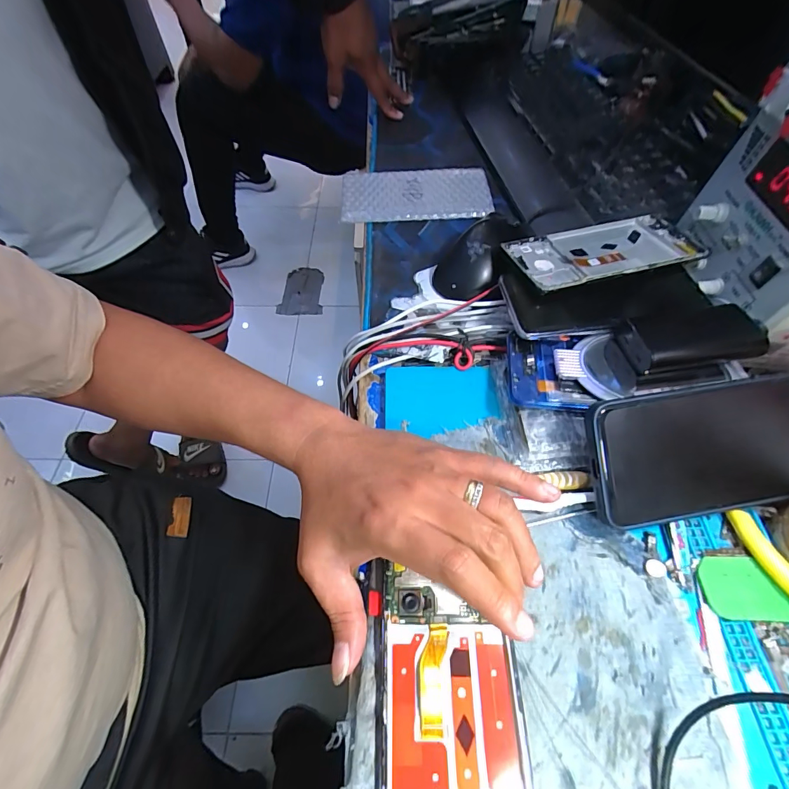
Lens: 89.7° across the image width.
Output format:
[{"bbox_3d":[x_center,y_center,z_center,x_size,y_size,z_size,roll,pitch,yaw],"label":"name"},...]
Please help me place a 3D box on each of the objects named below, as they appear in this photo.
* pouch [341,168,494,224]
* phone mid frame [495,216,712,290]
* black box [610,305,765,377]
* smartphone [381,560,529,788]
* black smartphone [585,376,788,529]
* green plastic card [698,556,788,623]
[{"bbox_3d":[0.025,-0.238,0.467,0.171,0.013,0.095,-2,57,-1],"label":"pouch"},{"bbox_3d":[0.188,-0.126,0.351,0.165,0.008,0.074,-15,50,-11],"label":"phone mid frame"},{"bbox_3d":[0.218,-0.043,0.294,0.098,0.020,0.051,-6,58,-4],"label":"black box"},{"bbox_3d":[0.030,0.170,0.205,0.071,0.007,0.138,-1,57,0],"label":"smartphone"},{"bbox_3d":[0.204,0.035,0.255,0.161,0.007,0.079,-7,89,-7],"label":"black smartphone"},{"bbox_3d":[0.212,0.117,0.239,0.050,0.006,0.035,0,57,1],"label":"green plastic card"}]

